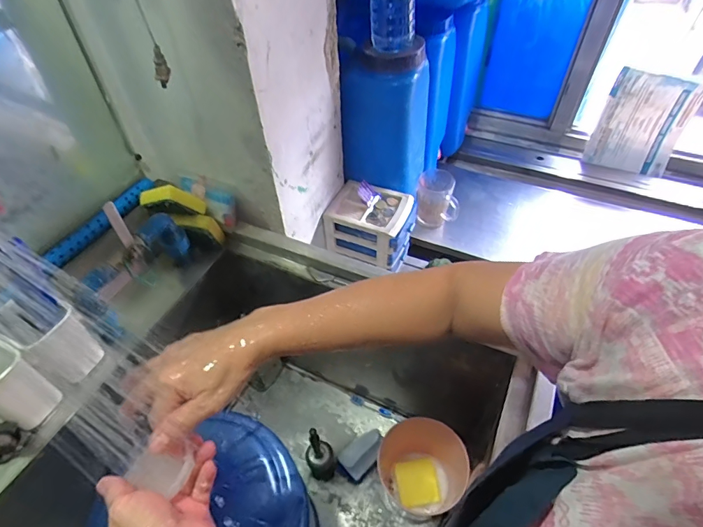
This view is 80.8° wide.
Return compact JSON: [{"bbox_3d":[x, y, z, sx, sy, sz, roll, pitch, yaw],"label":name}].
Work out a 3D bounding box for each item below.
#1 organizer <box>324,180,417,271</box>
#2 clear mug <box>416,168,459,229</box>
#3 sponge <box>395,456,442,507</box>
[{"bbox_3d":[0.043,-0.083,0.930,0.181,0.134,0.136,12,51,12],"label":"organizer"},{"bbox_3d":[0.210,-0.153,1.021,0.098,0.119,0.095,5,50,6],"label":"clear mug"},{"bbox_3d":[0.126,0.415,0.784,0.075,0.015,0.077,-8,49,-5],"label":"sponge"}]

